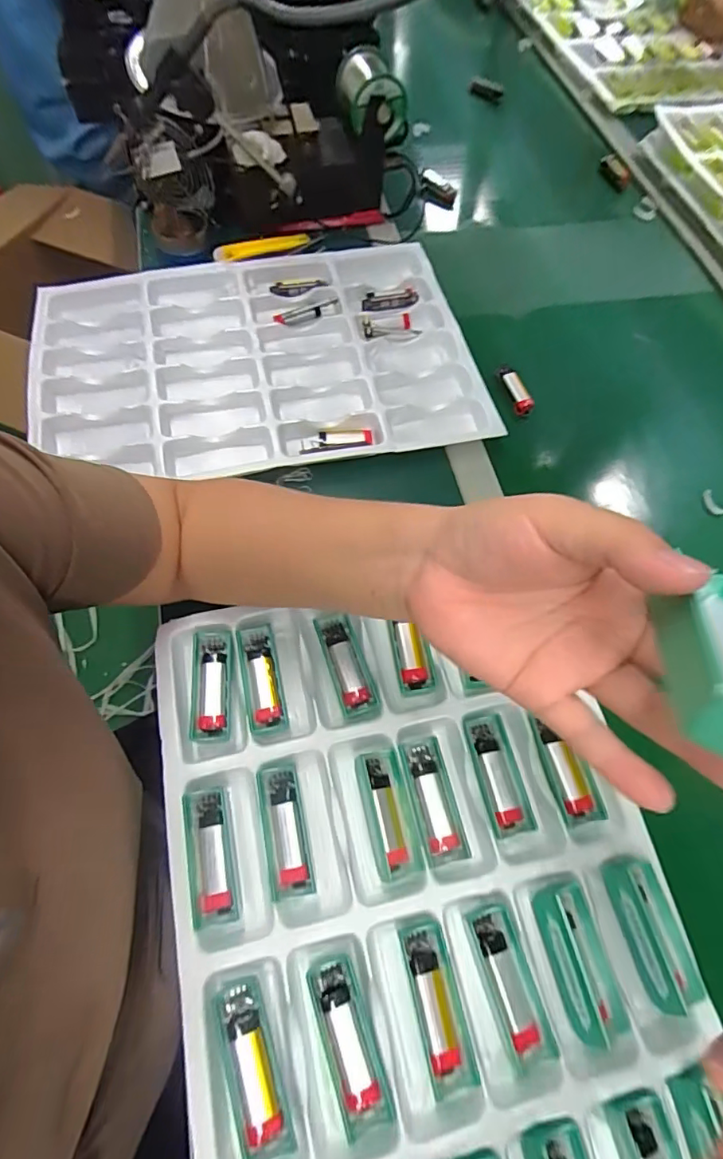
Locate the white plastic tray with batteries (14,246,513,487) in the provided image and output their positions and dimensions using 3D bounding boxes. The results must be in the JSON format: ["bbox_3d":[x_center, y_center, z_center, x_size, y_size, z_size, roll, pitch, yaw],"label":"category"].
[{"bbox_3d":[-0.116,-0.241,0.577,0.451,0.026,0.309,-11,65,-6],"label":"white plastic tray with batteries"}]

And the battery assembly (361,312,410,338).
[{"bbox_3d":[0.029,-0.291,0.603,0.057,0.010,0.029,-16,66,-11],"label":"battery assembly"}]

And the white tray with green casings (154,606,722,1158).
[{"bbox_3d":[0.037,0.202,0.341,0.295,0.032,0.414,-12,65,-9],"label":"white tray with green casings"}]

